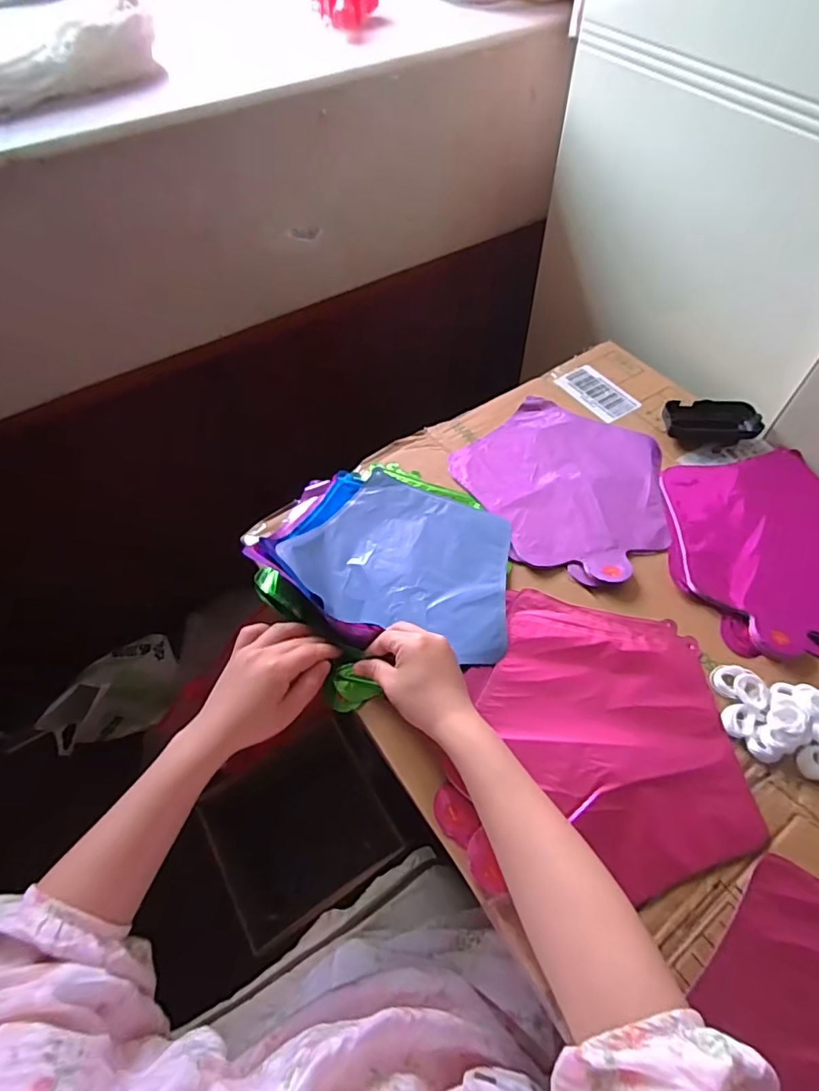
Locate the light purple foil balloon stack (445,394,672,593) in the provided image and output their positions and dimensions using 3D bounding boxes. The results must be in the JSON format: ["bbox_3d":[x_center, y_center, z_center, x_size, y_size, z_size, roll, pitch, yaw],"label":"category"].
[{"bbox_3d":[0.179,-0.073,0.597,0.223,0.012,0.225,-36,64,-20],"label":"light purple foil balloon stack"}]

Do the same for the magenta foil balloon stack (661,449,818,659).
[{"bbox_3d":[0.380,-0.002,0.549,0.227,0.015,0.224,-10,58,-6],"label":"magenta foil balloon stack"}]

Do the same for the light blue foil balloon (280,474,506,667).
[{"bbox_3d":[0.005,0.010,0.535,0.217,0.026,0.166,21,61,17],"label":"light blue foil balloon"}]

